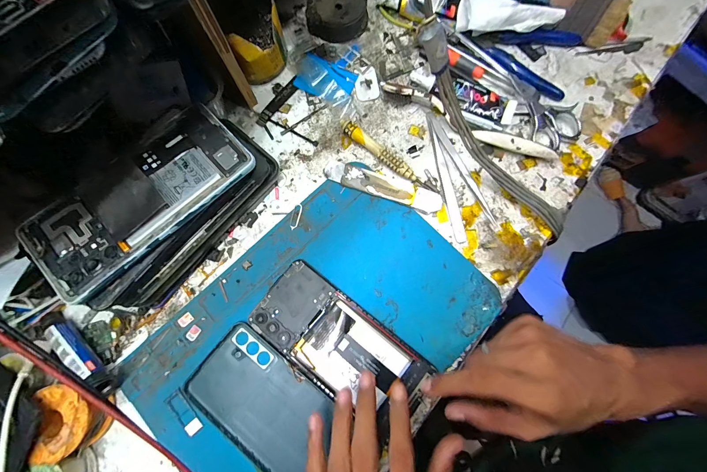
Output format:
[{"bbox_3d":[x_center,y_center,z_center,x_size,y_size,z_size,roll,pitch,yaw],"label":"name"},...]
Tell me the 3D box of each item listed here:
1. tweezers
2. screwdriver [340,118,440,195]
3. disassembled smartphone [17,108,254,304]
[{"bbox_3d":[0.102,-0.062,0.293,0.040,0.006,0.131,-13,79,-2],"label":"tweezers"},{"bbox_3d":[0.032,-0.076,0.294,0.113,0.013,0.012,41,82,8],"label":"screwdriver"},{"bbox_3d":[-0.152,-0.028,0.217,0.155,0.011,0.072,-43,81,-7],"label":"disassembled smartphone"}]

